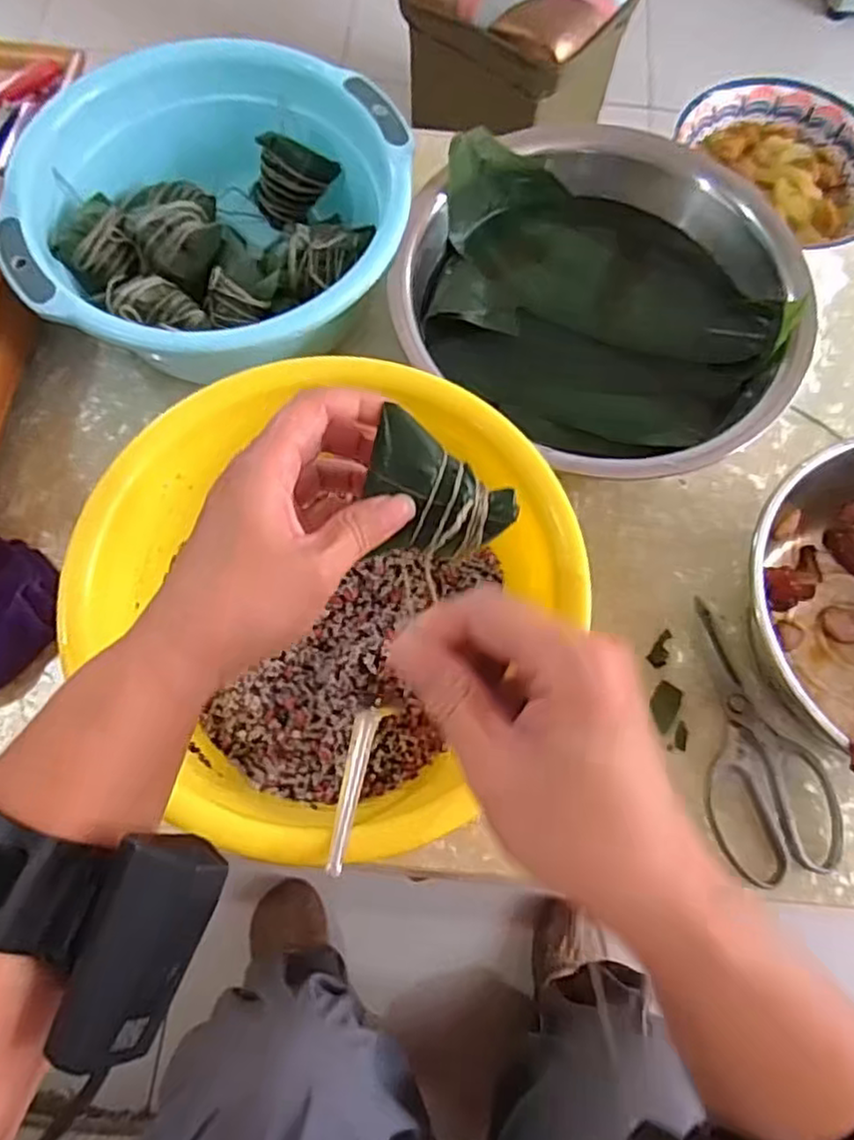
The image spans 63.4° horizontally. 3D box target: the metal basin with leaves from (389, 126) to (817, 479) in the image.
[{"bbox_3d":[0.145,-0.218,0.580,0.309,0.112,0.253,38,74,10],"label":"metal basin with leaves"}]

